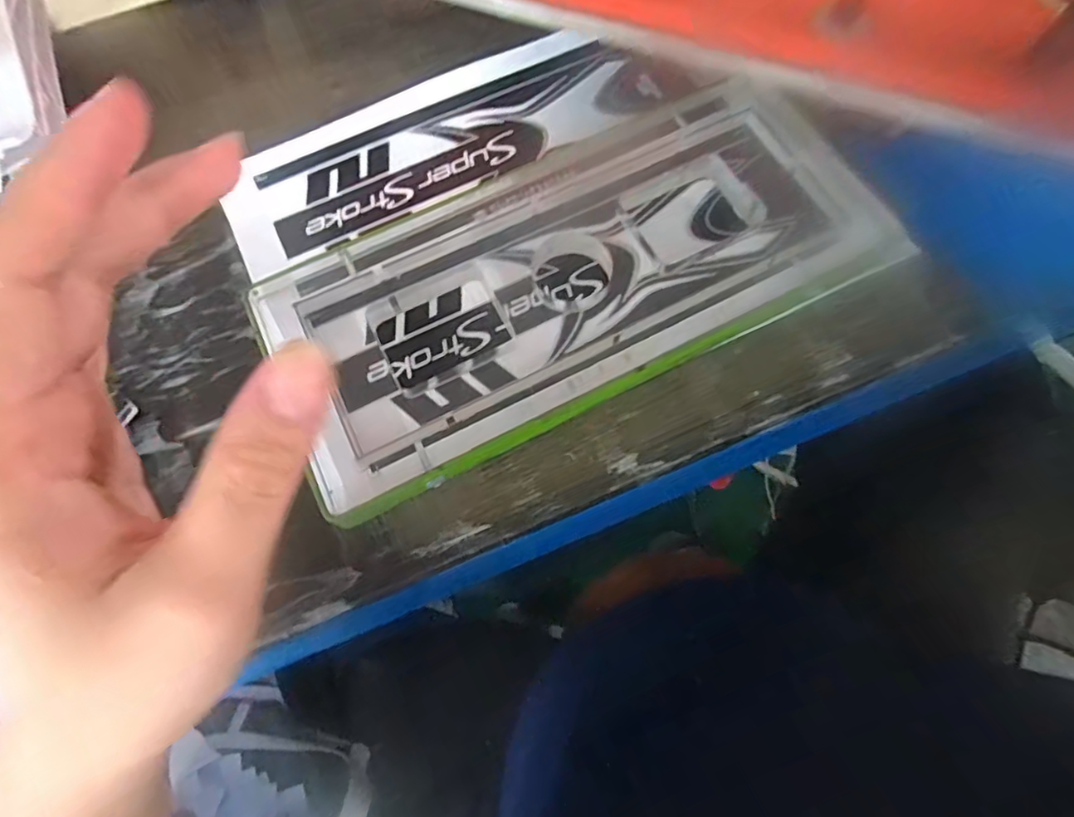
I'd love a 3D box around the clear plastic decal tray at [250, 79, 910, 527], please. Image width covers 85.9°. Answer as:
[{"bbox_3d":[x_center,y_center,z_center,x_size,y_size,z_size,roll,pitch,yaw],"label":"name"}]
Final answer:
[{"bbox_3d":[0.019,-0.070,0.299,0.303,0.028,0.142,-26,71,-7],"label":"clear plastic decal tray"}]

